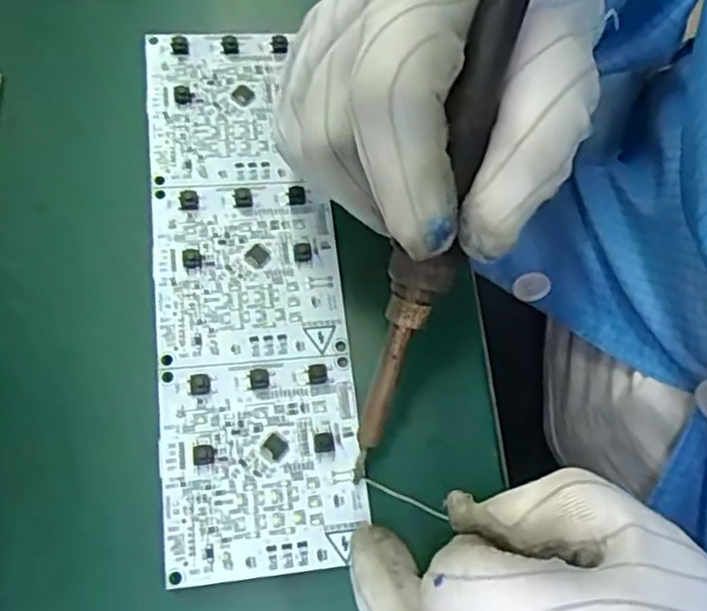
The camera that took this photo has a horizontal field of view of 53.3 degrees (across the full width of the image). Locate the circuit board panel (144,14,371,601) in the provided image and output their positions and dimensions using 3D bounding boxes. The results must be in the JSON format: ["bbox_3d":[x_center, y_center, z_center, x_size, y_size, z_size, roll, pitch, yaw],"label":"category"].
[{"bbox_3d":[-0.039,-0.013,0.260,0.065,0.011,0.208,-7,70,-2],"label":"circuit board panel"}]

